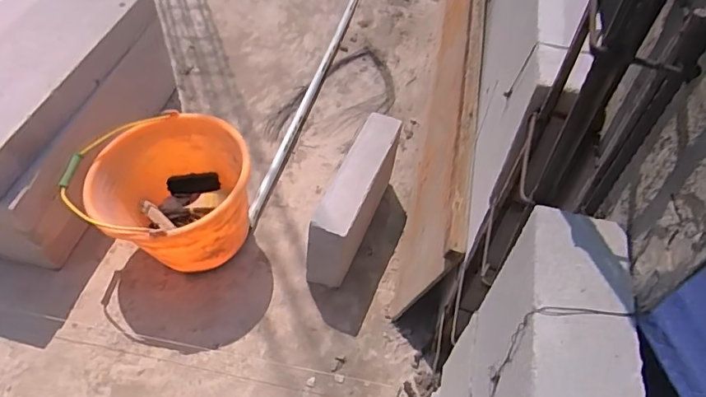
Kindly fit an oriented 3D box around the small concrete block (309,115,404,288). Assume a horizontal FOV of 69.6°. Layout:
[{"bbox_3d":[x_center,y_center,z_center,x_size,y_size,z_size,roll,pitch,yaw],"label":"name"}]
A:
[{"bbox_3d":[0.000,0.001,1.061,0.081,0.200,0.356,19,55,10],"label":"small concrete block"}]

